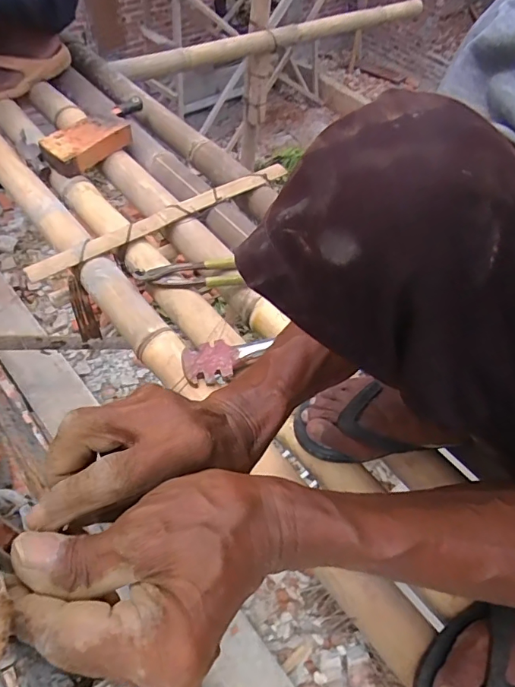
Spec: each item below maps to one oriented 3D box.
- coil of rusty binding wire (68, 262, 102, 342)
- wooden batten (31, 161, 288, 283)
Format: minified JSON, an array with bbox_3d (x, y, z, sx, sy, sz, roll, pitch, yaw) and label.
[{"bbox_3d":[-0.289,-0.063,0.759,0.031,0.162,0.042,-23,59,-21],"label":"coil of rusty binding wire"},{"bbox_3d":[-0.143,-0.214,0.769,0.473,0.024,0.033,-31,62,-25],"label":"wooden batten"}]

